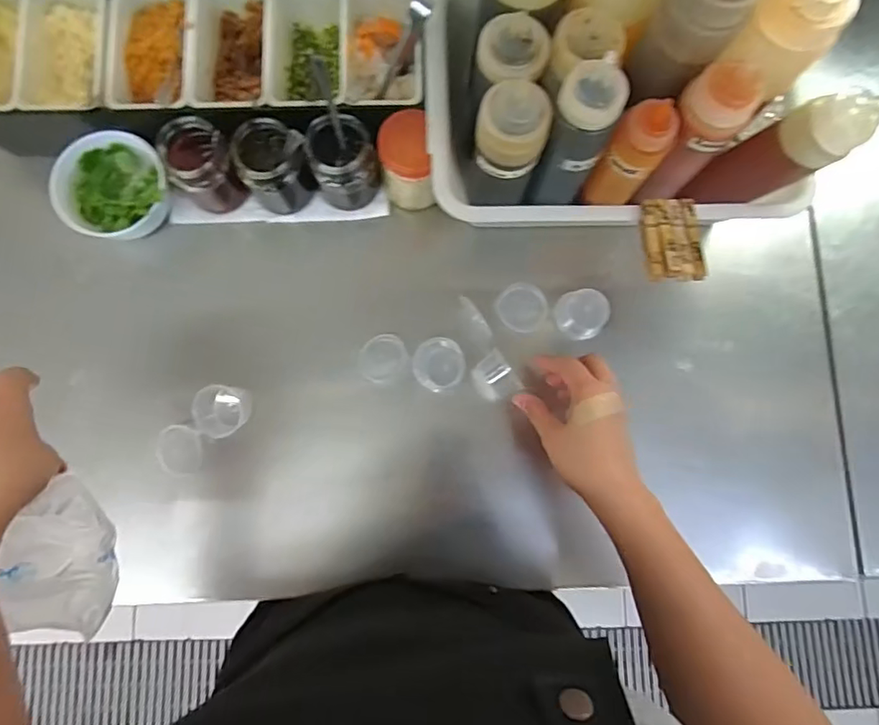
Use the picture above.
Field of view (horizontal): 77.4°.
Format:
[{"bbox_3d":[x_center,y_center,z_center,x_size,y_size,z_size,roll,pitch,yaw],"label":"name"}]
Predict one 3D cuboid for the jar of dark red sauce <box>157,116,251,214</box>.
[{"bbox_3d":[-0.235,-0.195,0.555,0.066,0.089,0.073,-33,83,-6],"label":"jar of dark red sauce"}]

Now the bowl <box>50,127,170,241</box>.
[{"bbox_3d":[-0.329,-0.176,0.554,0.103,0.041,0.106,0,81,-1],"label":"bowl"}]

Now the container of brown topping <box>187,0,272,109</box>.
[{"bbox_3d":[-0.199,-0.310,0.542,0.074,0.063,0.153,0,81,-1],"label":"container of brown topping"}]

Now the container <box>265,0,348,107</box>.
[{"bbox_3d":[-0.127,-0.308,0.550,0.075,0.070,0.146,0,81,-1],"label":"container"}]

